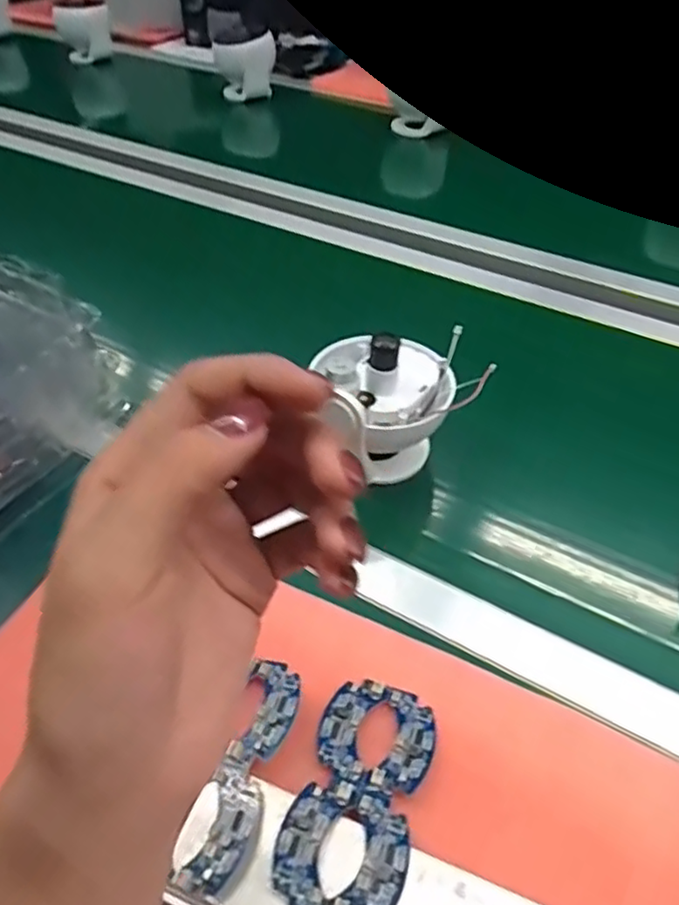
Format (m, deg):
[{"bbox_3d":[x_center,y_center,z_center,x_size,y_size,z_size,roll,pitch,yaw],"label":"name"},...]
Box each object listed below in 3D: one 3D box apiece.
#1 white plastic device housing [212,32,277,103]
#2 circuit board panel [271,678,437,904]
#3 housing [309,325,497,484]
[{"bbox_3d":[-0.177,-0.725,1.217,0.117,0.095,0.074,-3,42,-6],"label":"white plastic device housing"},{"bbox_3d":[0.012,0.184,0.351,0.064,0.005,0.126,15,41,13],"label":"circuit board panel"},{"bbox_3d":[0.036,-0.046,0.540,0.108,0.105,0.115,-7,42,-10],"label":"housing"}]

